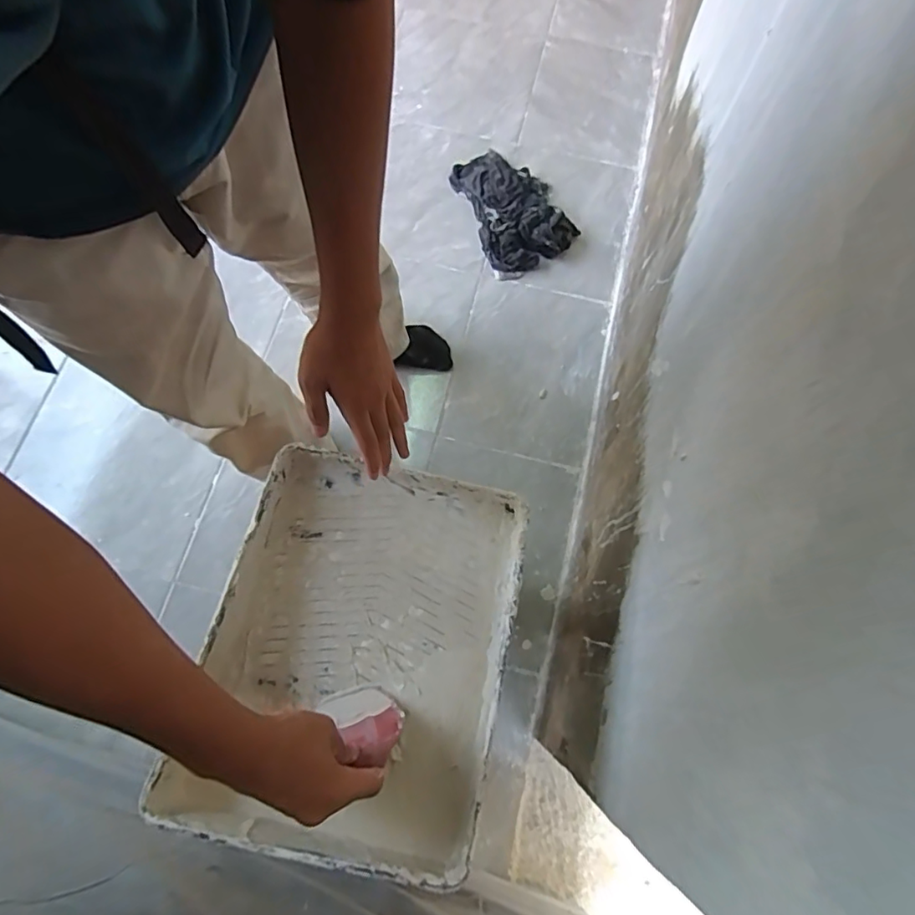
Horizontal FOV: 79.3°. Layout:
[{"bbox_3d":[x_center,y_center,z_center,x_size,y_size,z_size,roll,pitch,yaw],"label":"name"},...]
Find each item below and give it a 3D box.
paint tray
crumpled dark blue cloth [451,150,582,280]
[{"bbox_3d":[-0.092,0.173,0.532,0.270,0.083,0.347,11,72,3],"label":"paint tray"},{"bbox_3d":[0.124,-0.588,1.279,0.209,0.066,0.331,-23,73,-8],"label":"crumpled dark blue cloth"}]

